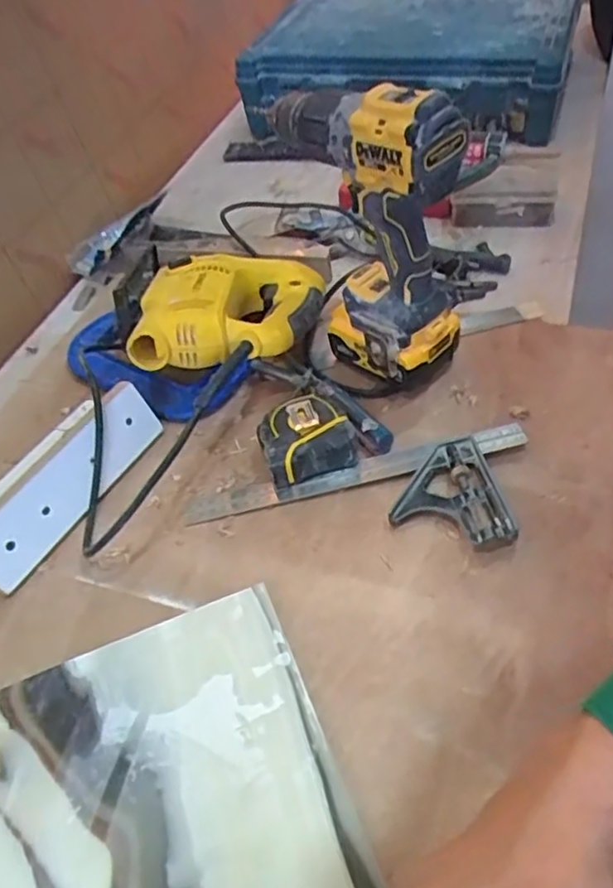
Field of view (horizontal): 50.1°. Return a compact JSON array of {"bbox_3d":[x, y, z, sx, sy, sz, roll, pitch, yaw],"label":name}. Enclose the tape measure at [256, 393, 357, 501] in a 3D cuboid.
[{"bbox_3d":[-0.002,-0.004,0.581,0.081,0.041,0.076,-20,49,-11],"label":"tape measure"}]

